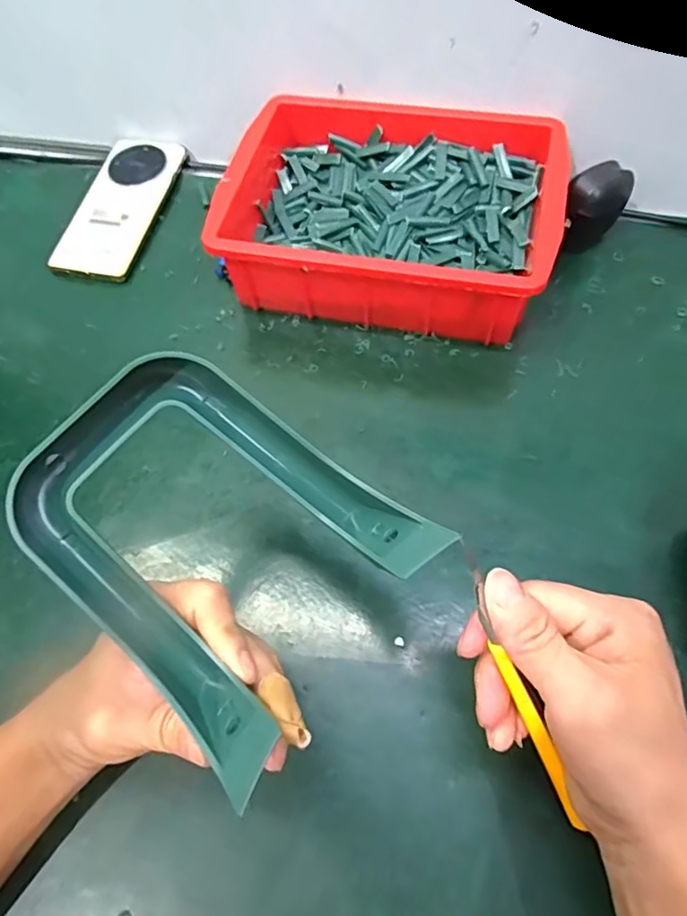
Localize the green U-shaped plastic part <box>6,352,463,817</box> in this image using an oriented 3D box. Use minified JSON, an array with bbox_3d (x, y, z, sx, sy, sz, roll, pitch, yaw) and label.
[{"bbox_3d":[-0.052,0.031,0.241,0.154,0.061,0.132,37,72,19],"label":"green U-shaped plastic part"}]

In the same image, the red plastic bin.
[{"bbox_3d":[0.038,-0.199,0.439,0.247,0.074,0.195,12,65,10],"label":"red plastic bin"}]

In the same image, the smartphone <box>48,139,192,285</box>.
[{"bbox_3d":[-0.205,-0.234,0.502,0.073,0.010,0.162,16,70,2],"label":"smartphone"}]

